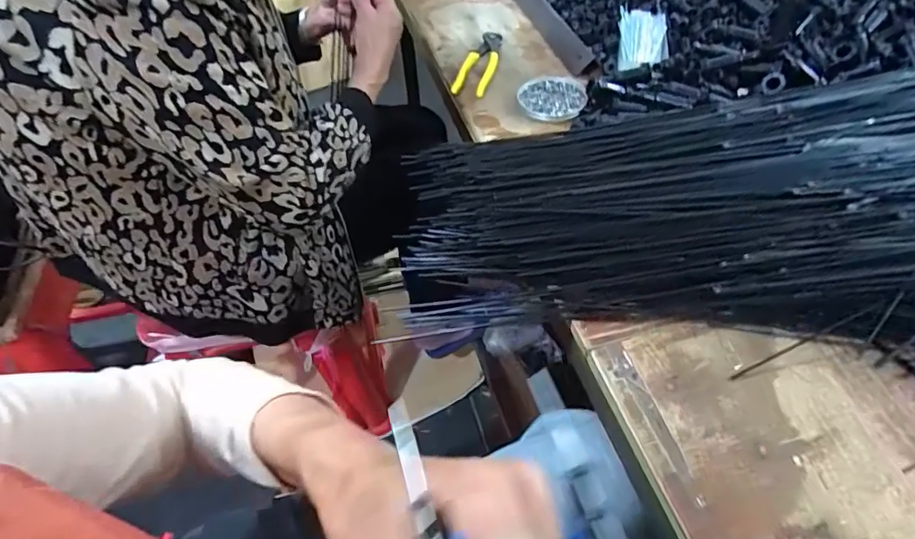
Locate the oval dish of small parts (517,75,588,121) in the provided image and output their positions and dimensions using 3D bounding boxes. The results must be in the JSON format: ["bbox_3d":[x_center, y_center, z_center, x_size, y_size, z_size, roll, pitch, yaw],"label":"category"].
[{"bbox_3d":[0.126,-0.229,0.665,0.087,0.014,0.098,4,51,5],"label":"oval dish of small parts"}]

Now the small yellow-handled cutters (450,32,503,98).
[{"bbox_3d":[0.033,-0.303,0.728,0.046,0.015,0.166,11,52,11],"label":"small yellow-handled cutters"}]

